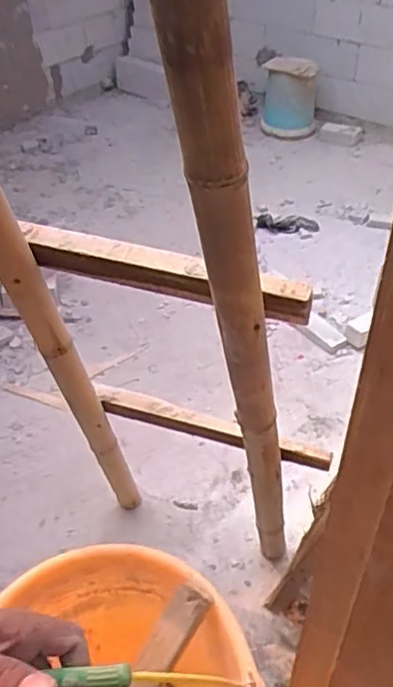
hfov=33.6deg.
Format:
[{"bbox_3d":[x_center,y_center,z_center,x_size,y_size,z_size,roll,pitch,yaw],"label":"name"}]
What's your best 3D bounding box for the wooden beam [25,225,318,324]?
[{"bbox_3d":[-0.053,-0.100,0.924,0.437,0.059,0.043,14,41,17],"label":"wooden beam"}]

